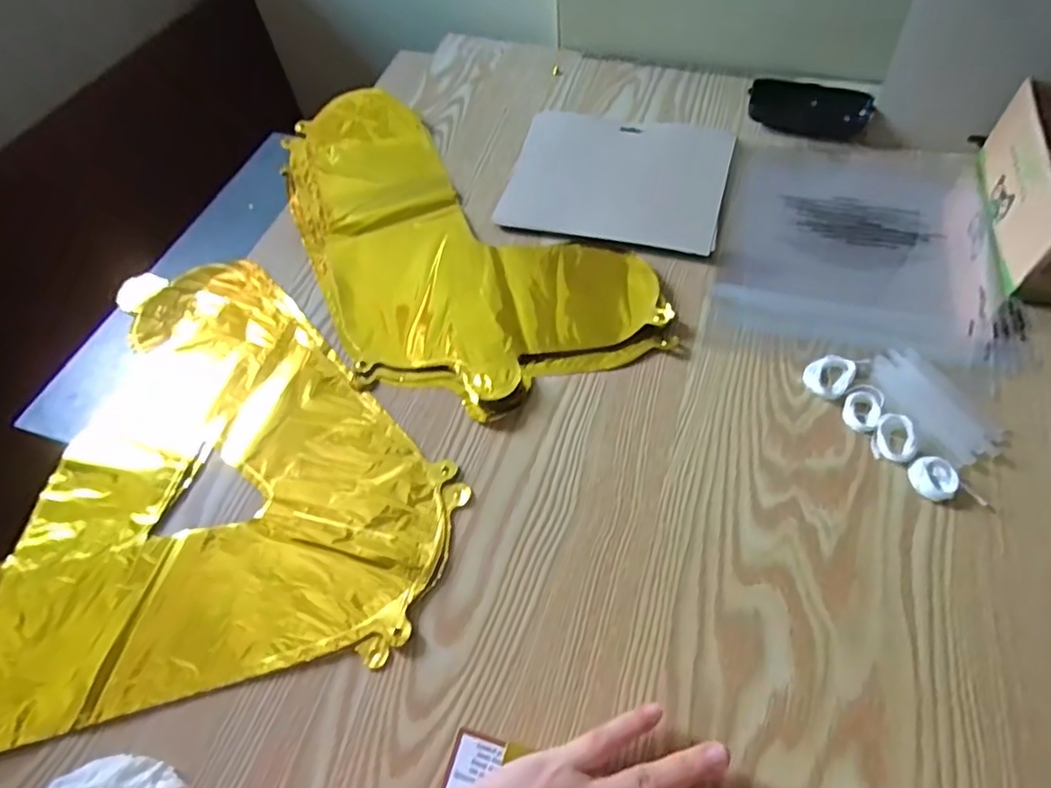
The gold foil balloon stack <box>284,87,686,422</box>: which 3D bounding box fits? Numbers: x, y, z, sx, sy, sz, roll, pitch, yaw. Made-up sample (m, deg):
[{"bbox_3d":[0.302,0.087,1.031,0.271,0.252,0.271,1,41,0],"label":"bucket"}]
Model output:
[{"bbox_3d":[-0.081,-0.159,0.553,0.233,0.012,0.430,-26,58,-12],"label":"gold foil balloon stack"}]

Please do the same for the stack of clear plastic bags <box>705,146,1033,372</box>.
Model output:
[{"bbox_3d":[0.280,-0.136,0.517,0.214,0.017,0.254,11,58,12],"label":"stack of clear plastic bags"}]

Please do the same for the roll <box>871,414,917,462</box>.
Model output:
[{"bbox_3d":[0.240,0.026,0.394,0.024,0.013,0.032,12,58,13],"label":"roll"}]

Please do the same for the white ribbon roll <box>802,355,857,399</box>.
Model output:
[{"bbox_3d":[0.214,-0.013,0.430,0.029,0.008,0.036,35,66,25],"label":"white ribbon roll"}]

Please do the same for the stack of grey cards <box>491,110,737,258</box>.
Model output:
[{"bbox_3d":[0.085,-0.204,0.564,0.195,0.009,0.170,13,58,13],"label":"stack of grey cards"}]

